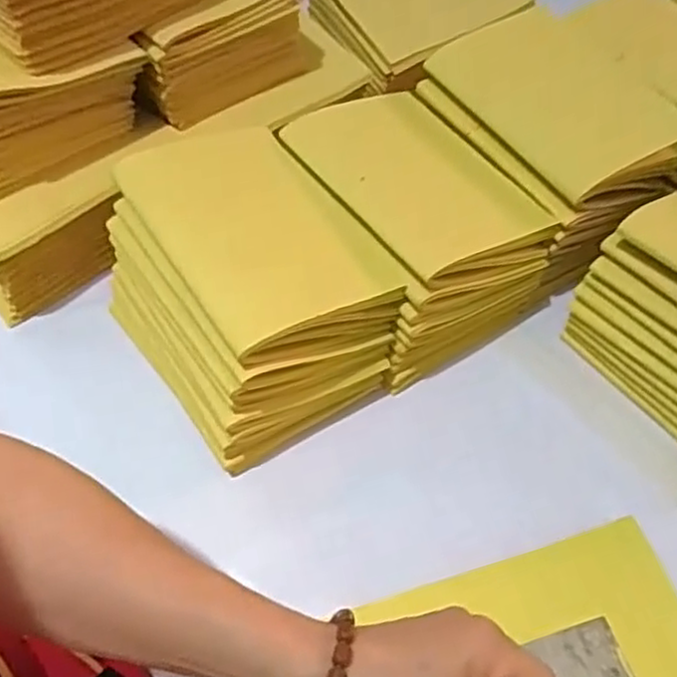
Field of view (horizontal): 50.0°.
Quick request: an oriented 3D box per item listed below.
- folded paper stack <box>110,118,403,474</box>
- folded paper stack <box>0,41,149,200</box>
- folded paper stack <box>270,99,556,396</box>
[{"bbox_3d":[-0.064,-0.035,0.466,0.139,0.097,0.189,-30,62,-21],"label":"folded paper stack"},{"bbox_3d":[-0.238,-0.190,0.503,0.172,0.081,0.128,40,63,22],"label":"folded paper stack"},{"bbox_3d":[0.048,-0.078,0.503,0.135,0.100,0.164,-29,61,-21],"label":"folded paper stack"}]

